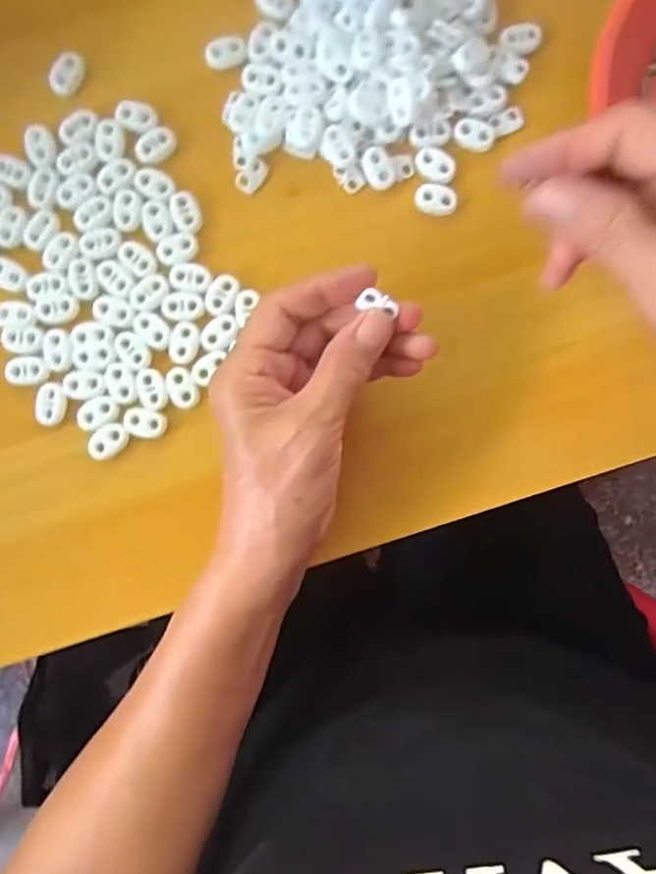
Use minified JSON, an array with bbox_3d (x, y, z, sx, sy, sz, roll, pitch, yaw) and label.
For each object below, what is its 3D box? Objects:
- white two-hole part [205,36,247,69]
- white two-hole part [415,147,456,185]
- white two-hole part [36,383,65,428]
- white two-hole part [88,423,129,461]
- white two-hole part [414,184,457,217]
[{"bbox_3d":[-0.055,-0.207,0.310,0.022,0.004,0.014,-18,90,-1],"label":"white two-hole part"},{"bbox_3d":[0.058,-0.147,0.311,0.022,0.004,0.016,35,89,0],"label":"white two-hole part"},{"bbox_3d":[-0.149,-0.017,0.309,0.013,0.006,0.023,7,89,-1],"label":"white two-hole part"},{"bbox_3d":[-0.118,0.002,0.309,0.021,0.005,0.015,-39,90,-1],"label":"white two-hole part"},{"bbox_3d":[0.058,-0.129,0.312,0.022,0.004,0.016,12,89,-1],"label":"white two-hole part"}]

